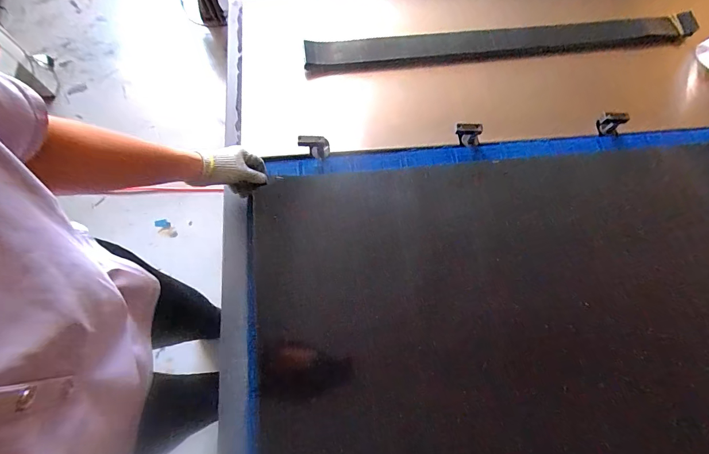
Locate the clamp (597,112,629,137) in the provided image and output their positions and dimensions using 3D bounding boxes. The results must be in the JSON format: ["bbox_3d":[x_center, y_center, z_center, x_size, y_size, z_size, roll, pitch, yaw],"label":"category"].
[{"bbox_3d":[0.515,-0.208,0.730,0.042,0.048,0.034,17,70,5],"label":"clamp"}]

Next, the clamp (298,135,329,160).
[{"bbox_3d":[-0.078,-0.154,0.711,0.057,0.056,0.027,-7,70,-4],"label":"clamp"}]

